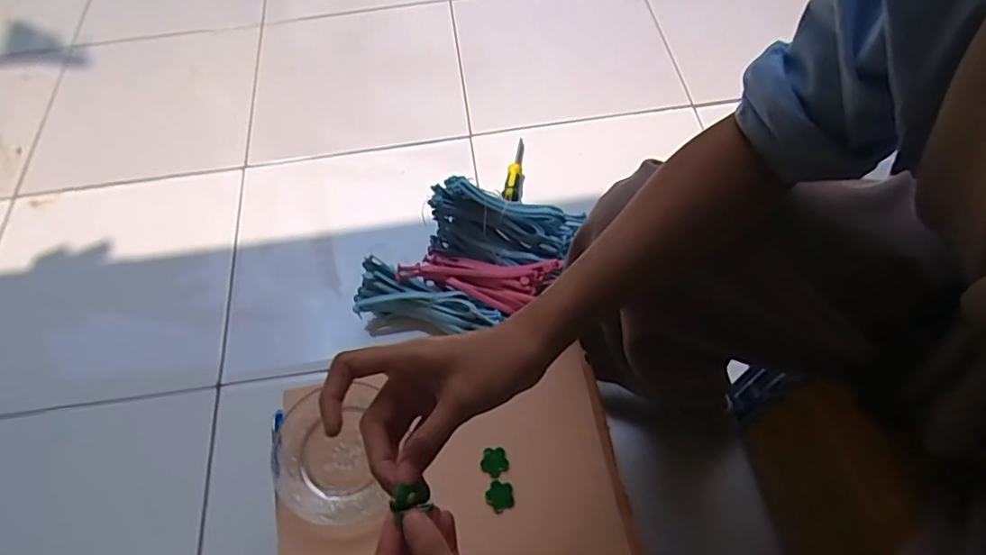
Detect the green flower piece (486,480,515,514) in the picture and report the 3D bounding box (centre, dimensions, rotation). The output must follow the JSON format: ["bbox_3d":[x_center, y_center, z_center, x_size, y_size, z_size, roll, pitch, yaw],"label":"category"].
[{"bbox_3d":[0.006,0.181,0.465,0.023,0.004,0.024,-1,61,3],"label":"green flower piece"}]

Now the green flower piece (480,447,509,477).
[{"bbox_3d":[0.001,0.157,0.477,0.022,0.004,0.024,-14,61,-4],"label":"green flower piece"}]

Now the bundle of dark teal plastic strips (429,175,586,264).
[{"bbox_3d":[0.013,-0.067,0.789,0.203,0.109,0.031,14,21,3],"label":"bundle of dark teal plastic strips"}]

